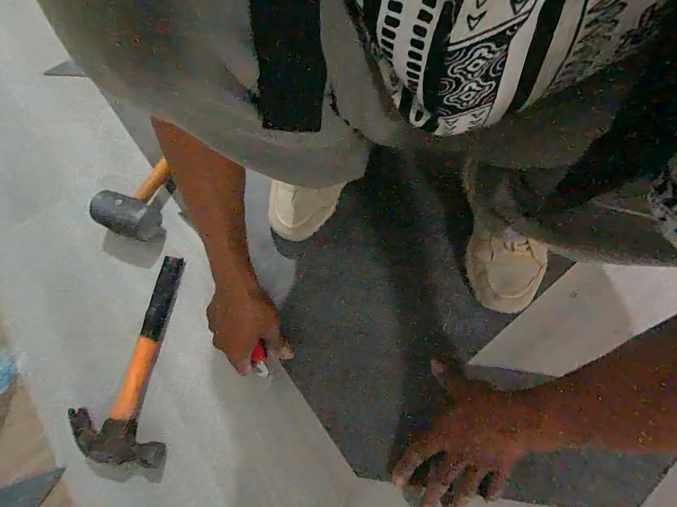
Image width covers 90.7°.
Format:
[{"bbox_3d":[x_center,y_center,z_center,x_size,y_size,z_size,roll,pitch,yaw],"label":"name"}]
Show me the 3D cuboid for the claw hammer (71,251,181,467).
[{"bbox_3d":[-0.285,0.137,0.473,0.118,0.022,0.277,3,69,2],"label":"claw hammer"}]

